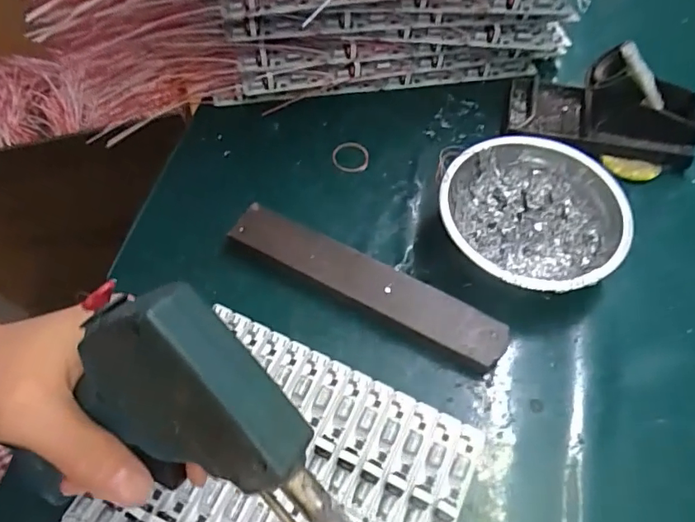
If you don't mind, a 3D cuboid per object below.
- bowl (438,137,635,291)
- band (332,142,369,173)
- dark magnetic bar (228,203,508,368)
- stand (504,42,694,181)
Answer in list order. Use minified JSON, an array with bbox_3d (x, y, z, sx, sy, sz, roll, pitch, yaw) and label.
[{"bbox_3d":[0.128,-0.029,0.376,0.123,0.039,0.124,1,59,-1],"label":"bowl"},{"bbox_3d":[0.002,-0.086,0.427,0.029,0.006,0.030,1,59,-1],"label":"band"},{"bbox_3d":[0.010,0.013,0.362,0.200,0.016,0.037,27,62,14],"label":"dark magnetic bar"},{"bbox_3d":[0.209,-0.128,0.421,0.148,0.069,0.078,18,60,9],"label":"stand"}]

